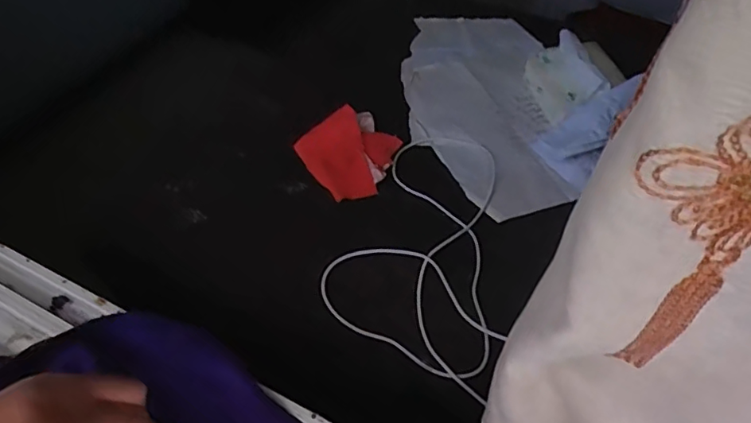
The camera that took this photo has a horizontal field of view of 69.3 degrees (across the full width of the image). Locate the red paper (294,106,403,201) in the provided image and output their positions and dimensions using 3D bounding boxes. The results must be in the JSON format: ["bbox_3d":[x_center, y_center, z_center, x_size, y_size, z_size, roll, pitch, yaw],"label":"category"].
[{"bbox_3d":[-0.026,-0.070,0.628,0.102,0.028,0.110,43,67,11],"label":"red paper"}]

